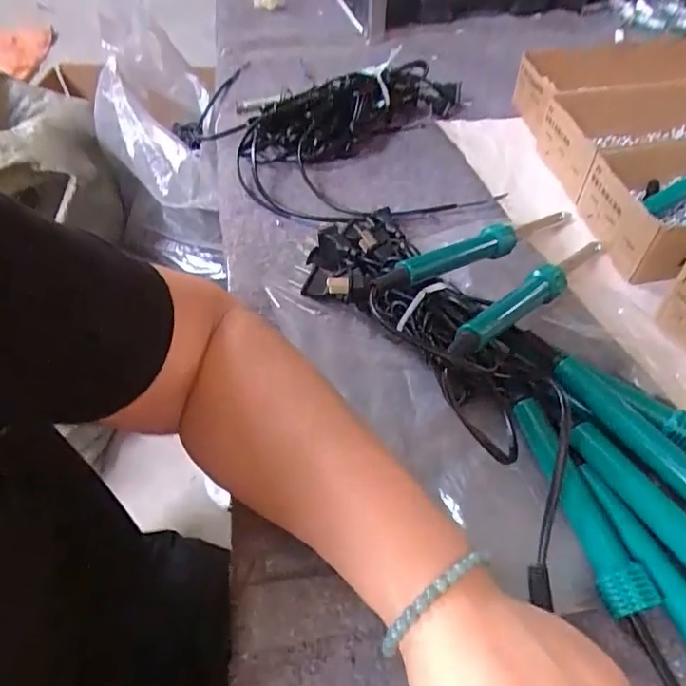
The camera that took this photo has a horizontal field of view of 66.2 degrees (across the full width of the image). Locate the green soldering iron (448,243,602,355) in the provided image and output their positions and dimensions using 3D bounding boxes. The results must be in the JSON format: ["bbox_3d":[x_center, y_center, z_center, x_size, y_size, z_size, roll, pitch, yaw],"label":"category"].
[{"bbox_3d":[0.135,-0.036,0.361,0.020,0.022,0.216,34,42,27],"label":"green soldering iron"}]

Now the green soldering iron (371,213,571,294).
[{"bbox_3d":[0.109,-0.073,0.388,0.239,0.021,0.017,-23,50,-37],"label":"green soldering iron"}]

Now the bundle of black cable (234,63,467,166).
[{"bbox_3d":[0.017,-0.239,0.544,0.250,0.056,0.078,-13,50,-8],"label":"bundle of black cable"}]

